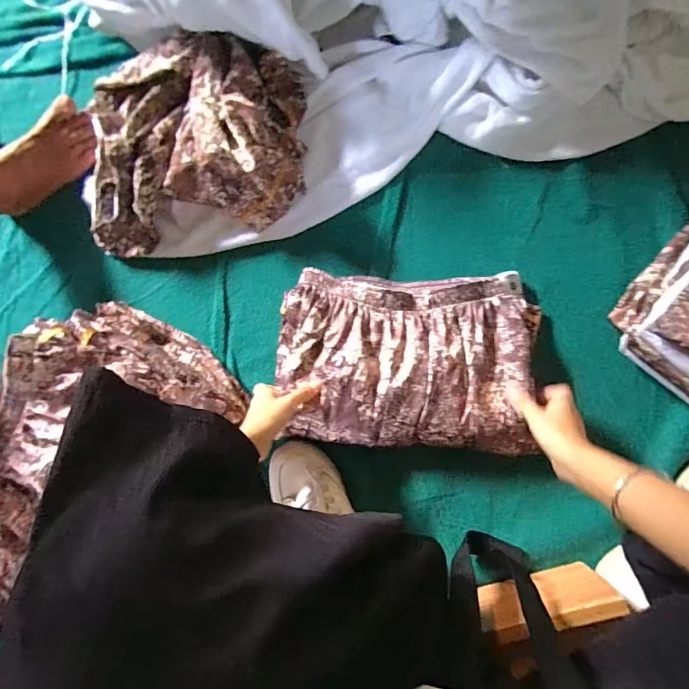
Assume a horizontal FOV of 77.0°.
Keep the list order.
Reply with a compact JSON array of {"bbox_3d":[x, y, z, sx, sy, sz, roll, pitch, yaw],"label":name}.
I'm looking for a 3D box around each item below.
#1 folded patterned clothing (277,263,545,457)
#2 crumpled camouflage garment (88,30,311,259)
[{"bbox_3d":[0.076,0.018,0.576,0.335,0.052,0.227,3,85,8],"label":"folded patterned clothing"},{"bbox_3d":[-0.214,-0.285,0.616,0.310,0.107,0.299,3,85,6],"label":"crumpled camouflage garment"}]

